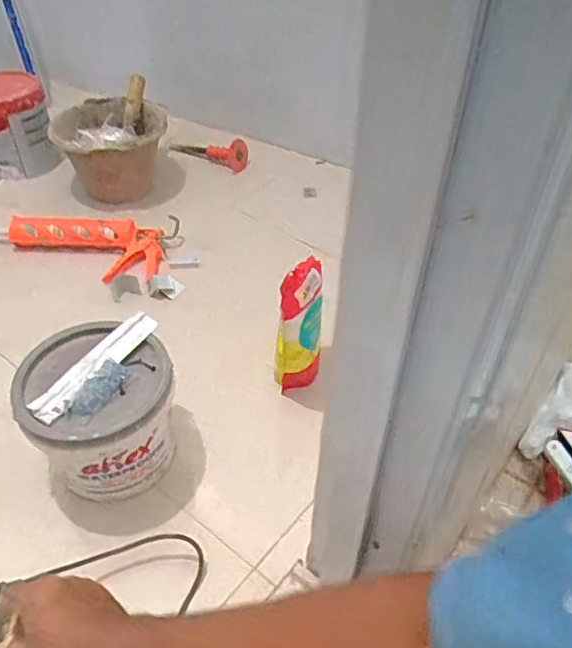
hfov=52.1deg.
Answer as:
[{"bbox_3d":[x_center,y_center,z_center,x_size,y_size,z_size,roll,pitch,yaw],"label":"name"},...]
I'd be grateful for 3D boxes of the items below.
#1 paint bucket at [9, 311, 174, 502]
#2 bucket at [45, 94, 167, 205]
[{"bbox_3d":[-0.253,0.123,0.813,0.187,0.188,0.194,0,42,0],"label":"paint bucket"},{"bbox_3d":[-0.391,-0.386,1.328,0.240,0.168,0.236,-9,43,-10],"label":"bucket"}]

